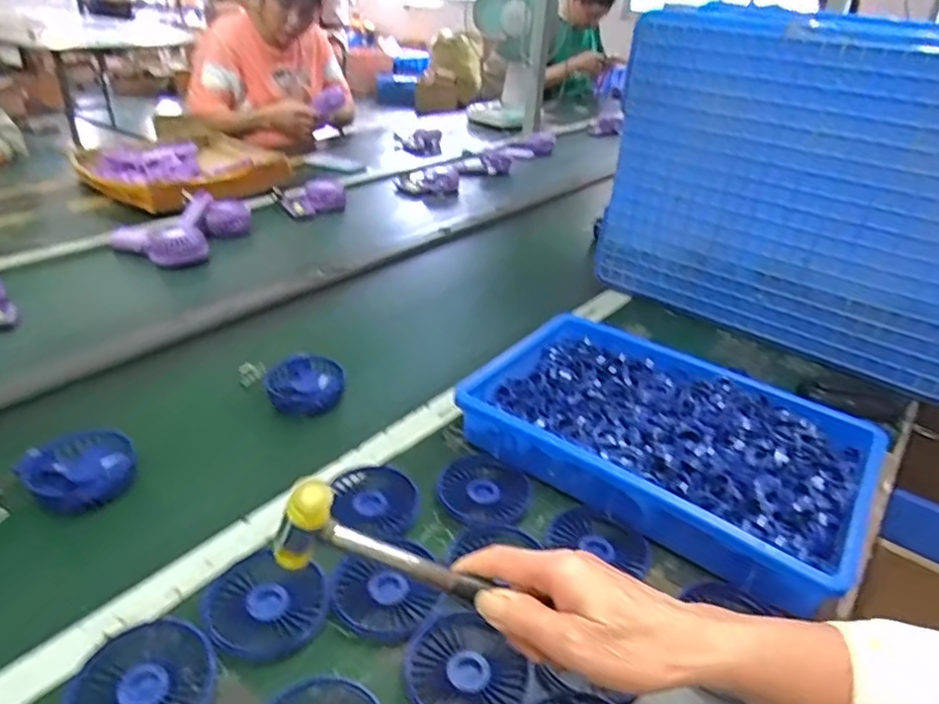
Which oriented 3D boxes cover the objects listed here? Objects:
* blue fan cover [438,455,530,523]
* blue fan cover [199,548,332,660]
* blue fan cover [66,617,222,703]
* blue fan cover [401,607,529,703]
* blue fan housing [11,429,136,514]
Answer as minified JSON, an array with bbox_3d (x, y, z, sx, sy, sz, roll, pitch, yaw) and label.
[{"bbox_3d":[0.014,0.129,0.590,0.081,0.013,0.090,18,34,22],"label":"blue fan cover"},{"bbox_3d":[-0.151,0.191,0.469,0.083,0.021,0.083,22,35,28],"label":"blue fan cover"},{"bbox_3d":[-0.213,0.222,0.410,0.083,0.021,0.086,14,32,17],"label":"blue fan cover"},{"bbox_3d":[-0.006,0.223,0.436,0.078,0.010,0.087,-25,41,-39],"label":"blue fan cover"},{"bbox_3d":[-0.370,0.114,0.599,0.088,0.034,0.089,25,37,32],"label":"blue fan housing"}]

